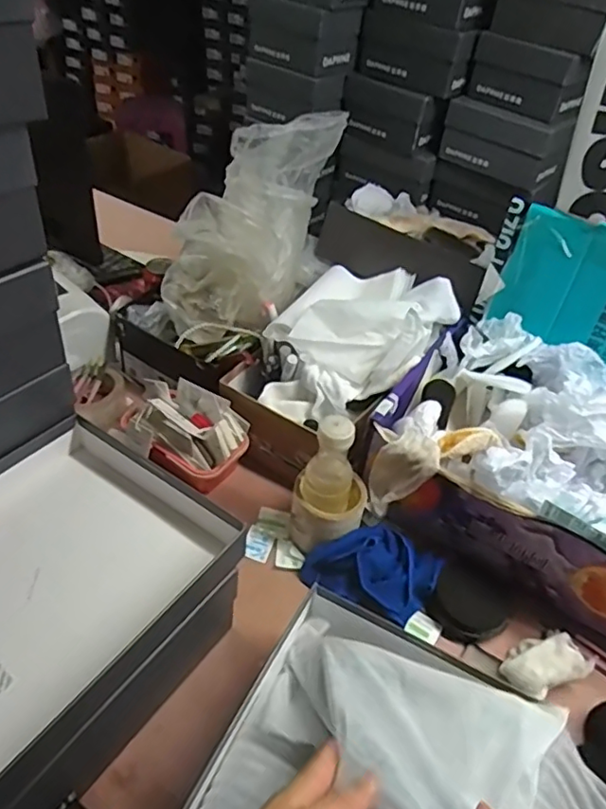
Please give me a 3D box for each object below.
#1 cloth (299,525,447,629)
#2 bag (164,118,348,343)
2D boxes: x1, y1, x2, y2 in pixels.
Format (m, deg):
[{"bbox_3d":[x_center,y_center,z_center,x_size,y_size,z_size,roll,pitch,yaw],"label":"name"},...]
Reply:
[{"bbox_3d":[0.080,0.194,0.697,0.149,0.048,0.103,21,44,15],"label":"cloth"},{"bbox_3d":[-0.090,-0.274,0.879,0.195,0.252,0.285,17,43,10],"label":"bag"}]

